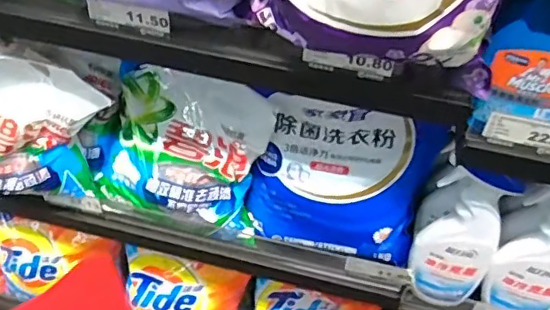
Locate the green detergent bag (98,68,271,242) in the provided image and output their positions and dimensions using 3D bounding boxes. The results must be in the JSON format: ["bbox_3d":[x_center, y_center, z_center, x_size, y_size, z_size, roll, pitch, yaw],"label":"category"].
[{"bbox_3d":[-0.134,-0.008,0.772,0.246,0.197,0.114,18,43,14],"label":"green detergent bag"}]

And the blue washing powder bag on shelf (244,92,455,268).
[{"bbox_3d":[0.092,0.029,0.745,0.233,0.204,0.094,11,41,6],"label":"blue washing powder bag on shelf"}]

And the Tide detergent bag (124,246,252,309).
[{"bbox_3d":[-0.156,0.254,0.962,0.214,0.188,0.086,5,41,-1],"label":"Tide detergent bag"}]

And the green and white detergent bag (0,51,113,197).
[{"bbox_3d":[-0.341,-0.046,0.734,0.229,0.211,0.107,12,42,8],"label":"green and white detergent bag"}]

